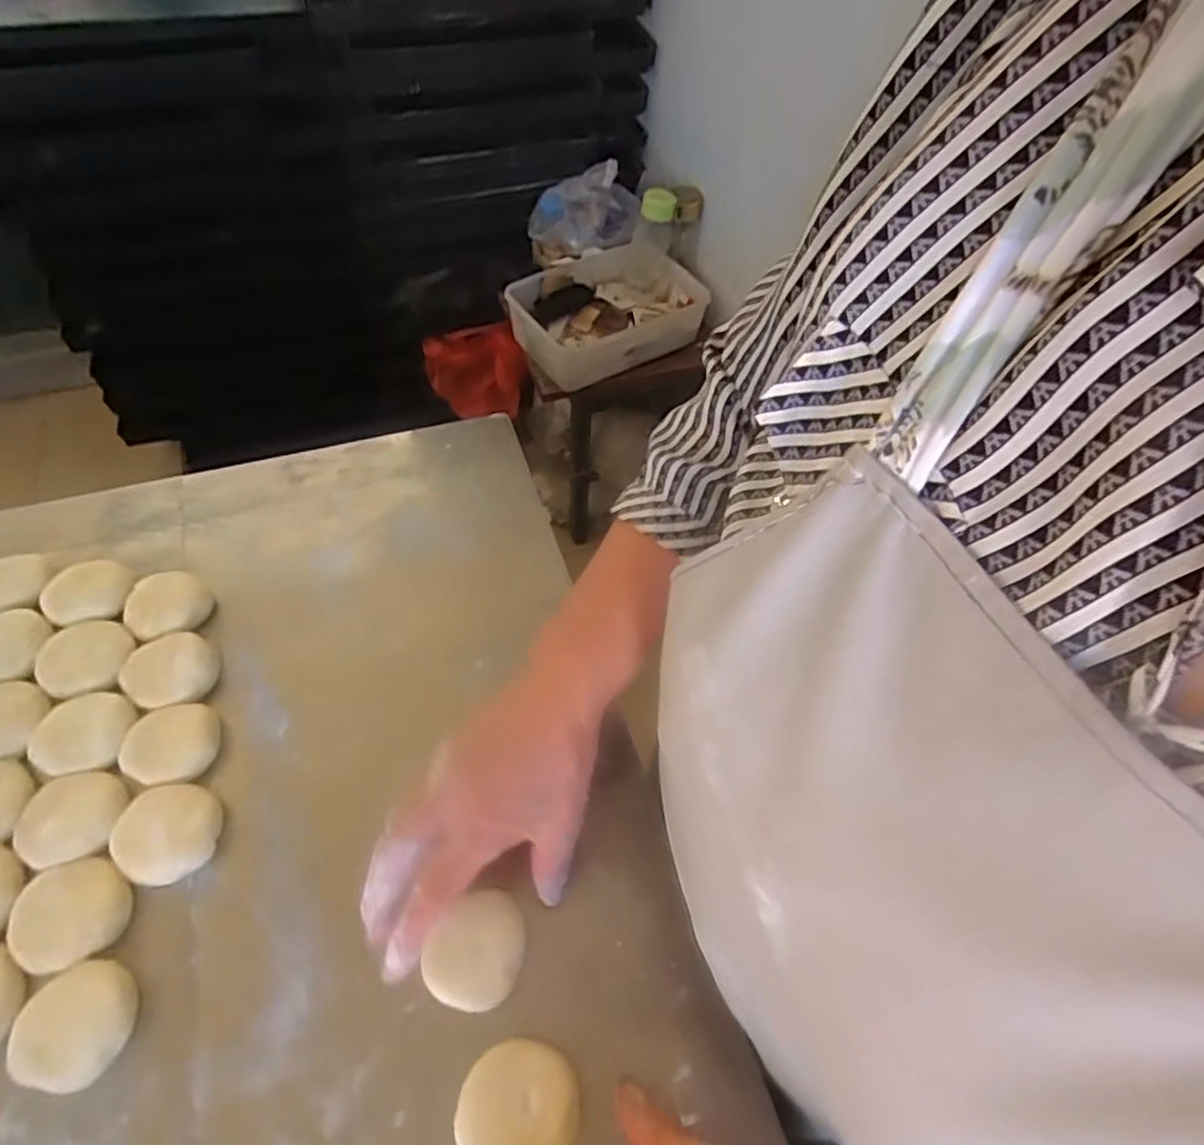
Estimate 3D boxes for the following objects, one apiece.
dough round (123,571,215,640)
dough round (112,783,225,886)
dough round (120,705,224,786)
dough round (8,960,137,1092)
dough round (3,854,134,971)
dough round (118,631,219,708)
[{"bbox_3d":[-0.327,0.025,0.534,0.050,0.019,0.057,29,58,16],"label":"dough round"},{"bbox_3d":[-0.271,0.162,0.444,0.057,0.017,0.058,2,55,-2],"label":"dough round"},{"bbox_3d":[-0.288,0.114,0.475,0.054,0.019,0.053,2,55,-2],"label":"dough round"},{"bbox_3d":[-0.287,0.246,0.388,0.054,0.013,0.058,2,55,-2],"label":"dough round"},{"bbox_3d":[-0.312,0.199,0.416,0.059,0.016,0.057,2,55,-2],"label":"dough round"},{"bbox_3d":[-0.306,0.070,0.504,0.058,0.021,0.055,2,55,-2],"label":"dough round"}]

